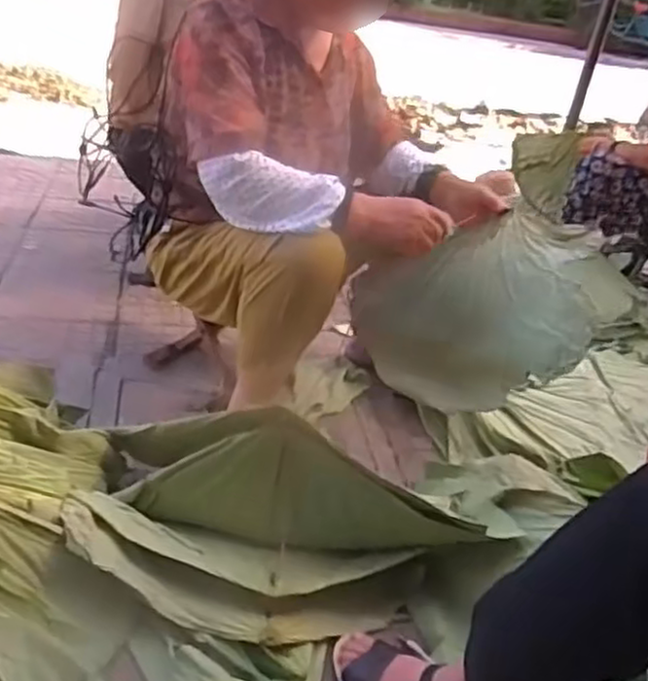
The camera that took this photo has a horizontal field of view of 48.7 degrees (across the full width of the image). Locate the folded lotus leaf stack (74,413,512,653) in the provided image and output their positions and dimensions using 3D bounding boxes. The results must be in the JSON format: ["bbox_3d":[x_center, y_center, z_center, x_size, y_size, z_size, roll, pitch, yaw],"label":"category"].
[{"bbox_3d":[-0.079,0.273,1.022,0.553,0.201,0.255,14,29,7],"label":"folded lotus leaf stack"}]

